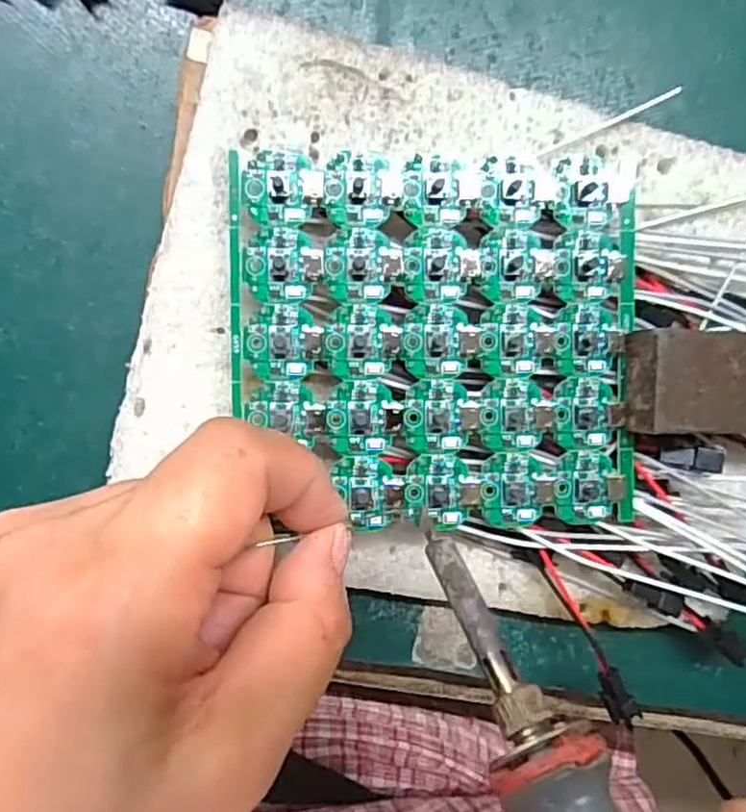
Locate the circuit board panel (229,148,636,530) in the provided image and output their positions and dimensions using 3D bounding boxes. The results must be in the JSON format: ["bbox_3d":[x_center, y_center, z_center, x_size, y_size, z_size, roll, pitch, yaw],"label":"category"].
[{"bbox_3d":[0.019,-0.018,0.202,0.115,0.004,0.104,-1,91,-6],"label":"circuit board panel"}]

